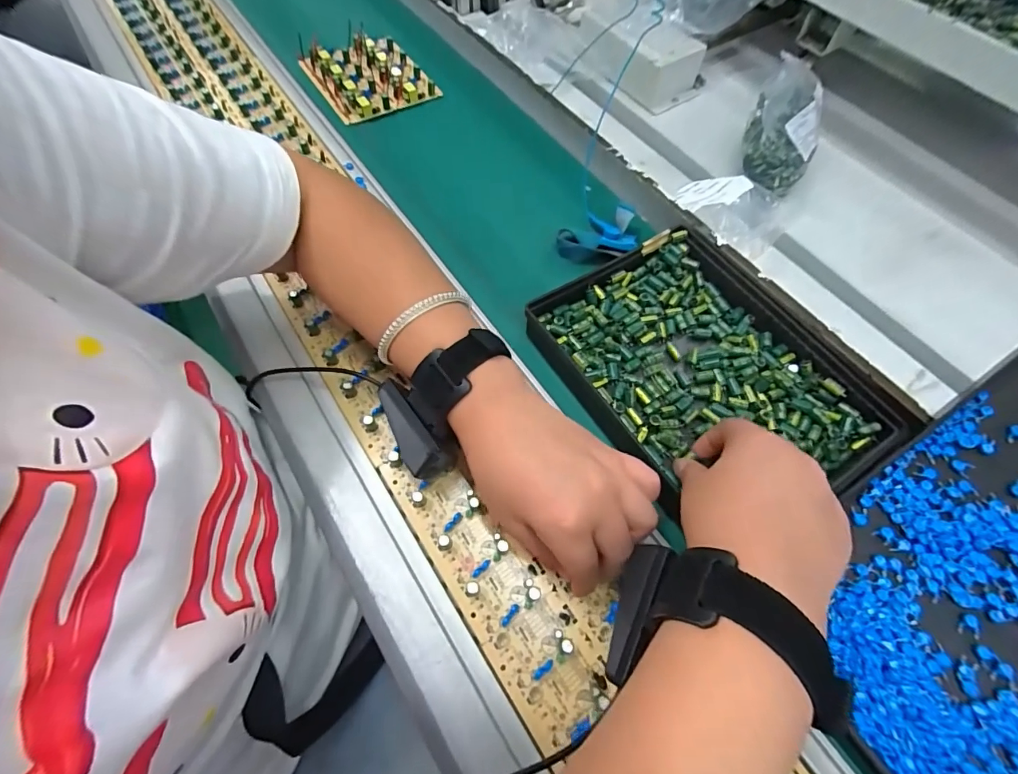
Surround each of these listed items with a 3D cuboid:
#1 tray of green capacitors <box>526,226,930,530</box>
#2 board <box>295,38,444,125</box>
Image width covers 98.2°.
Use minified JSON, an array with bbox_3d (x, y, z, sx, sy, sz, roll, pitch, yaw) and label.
[{"bbox_3d":[0.145,-0.010,0.330,0.177,0.026,0.229,-34,70,-15],"label":"tray of green capacitors"},{"bbox_3d":[-0.164,-0.363,0.512,0.112,0.015,0.131,-31,69,-14],"label":"board"}]

